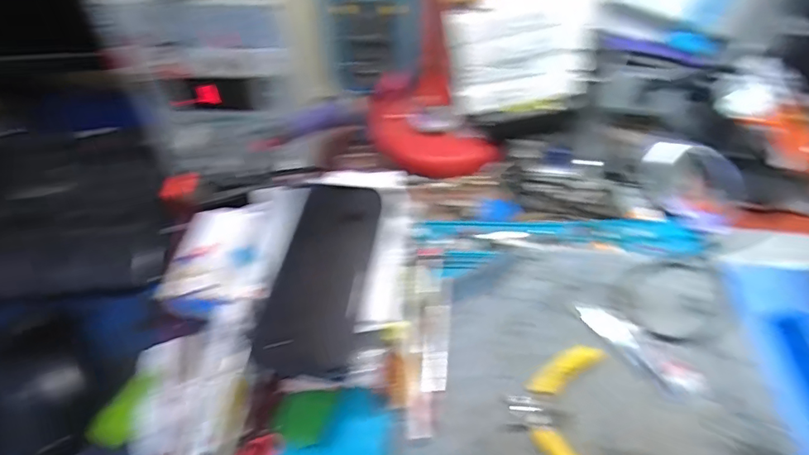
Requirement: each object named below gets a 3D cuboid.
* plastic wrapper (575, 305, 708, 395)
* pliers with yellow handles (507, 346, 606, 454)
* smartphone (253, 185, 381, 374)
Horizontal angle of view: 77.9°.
[{"bbox_3d":[0.181,0.092,0.387,0.027,0.004,0.099,-35,58,-23],"label":"plastic wrapper"},{"bbox_3d":[0.112,0.131,0.356,0.070,0.008,0.106,5,51,6],"label":"pliers with yellow handles"},{"bbox_3d":[-0.061,0.034,0.375,0.063,0.011,0.150,14,63,-7],"label":"smartphone"}]

